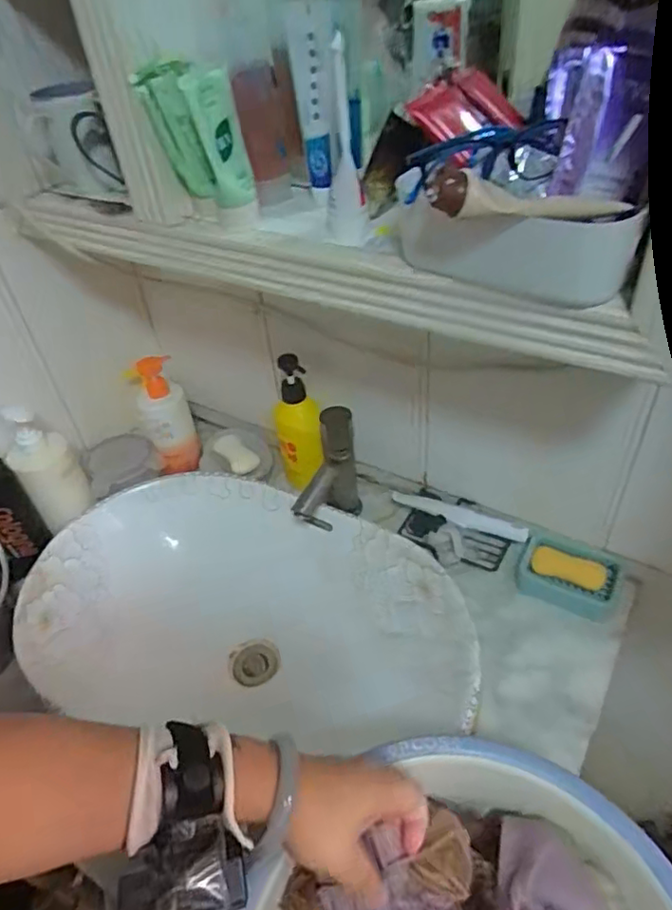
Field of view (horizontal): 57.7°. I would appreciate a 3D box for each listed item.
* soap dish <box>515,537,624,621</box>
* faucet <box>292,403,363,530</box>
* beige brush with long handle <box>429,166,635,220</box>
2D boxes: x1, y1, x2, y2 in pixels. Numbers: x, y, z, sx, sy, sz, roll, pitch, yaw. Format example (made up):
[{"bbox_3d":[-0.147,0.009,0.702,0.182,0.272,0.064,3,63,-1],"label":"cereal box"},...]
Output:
[{"bbox_3d":[0.296,0.157,0.781,0.121,0.029,0.091,19,46,23],"label":"soap dish"},{"bbox_3d":[-0.006,0.039,0.834,0.064,0.163,0.134,10,43,14],"label":"faucet"},{"bbox_3d":[0.129,-0.172,0.400,0.134,0.032,0.019,-2,42,1],"label":"beige brush with long handle"}]

